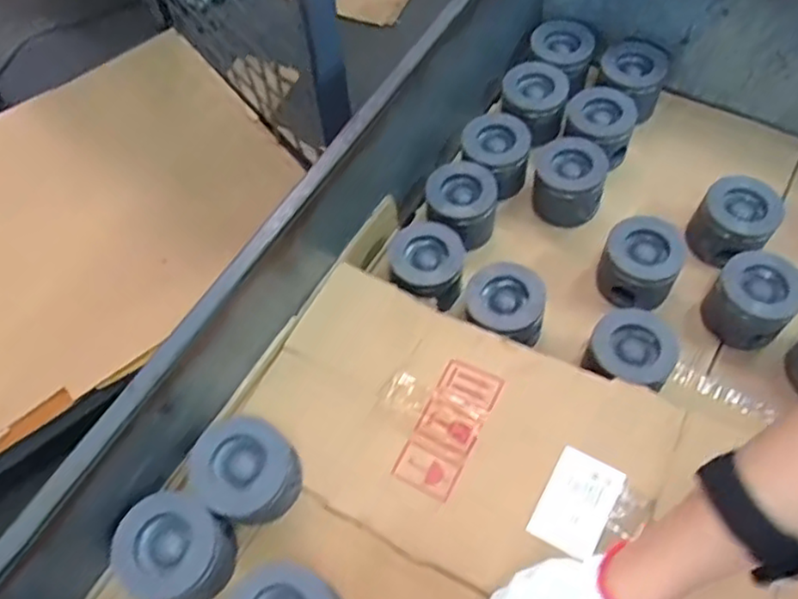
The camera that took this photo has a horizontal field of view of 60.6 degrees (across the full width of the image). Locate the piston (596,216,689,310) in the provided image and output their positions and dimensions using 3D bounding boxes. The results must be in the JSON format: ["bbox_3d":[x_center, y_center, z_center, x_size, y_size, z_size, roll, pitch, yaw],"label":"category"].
[{"bbox_3d":[0.289,-0.045,0.814,0.090,0.071,0.090,-1,60,2],"label":"piston"}]

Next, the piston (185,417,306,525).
[{"bbox_3d":[-0.143,0.163,0.647,0.090,0.073,0.089,-1,60,2],"label":"piston"}]

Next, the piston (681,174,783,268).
[{"bbox_3d":[0.417,-0.097,0.853,0.086,0.082,0.081,-1,60,2],"label":"piston"}]

